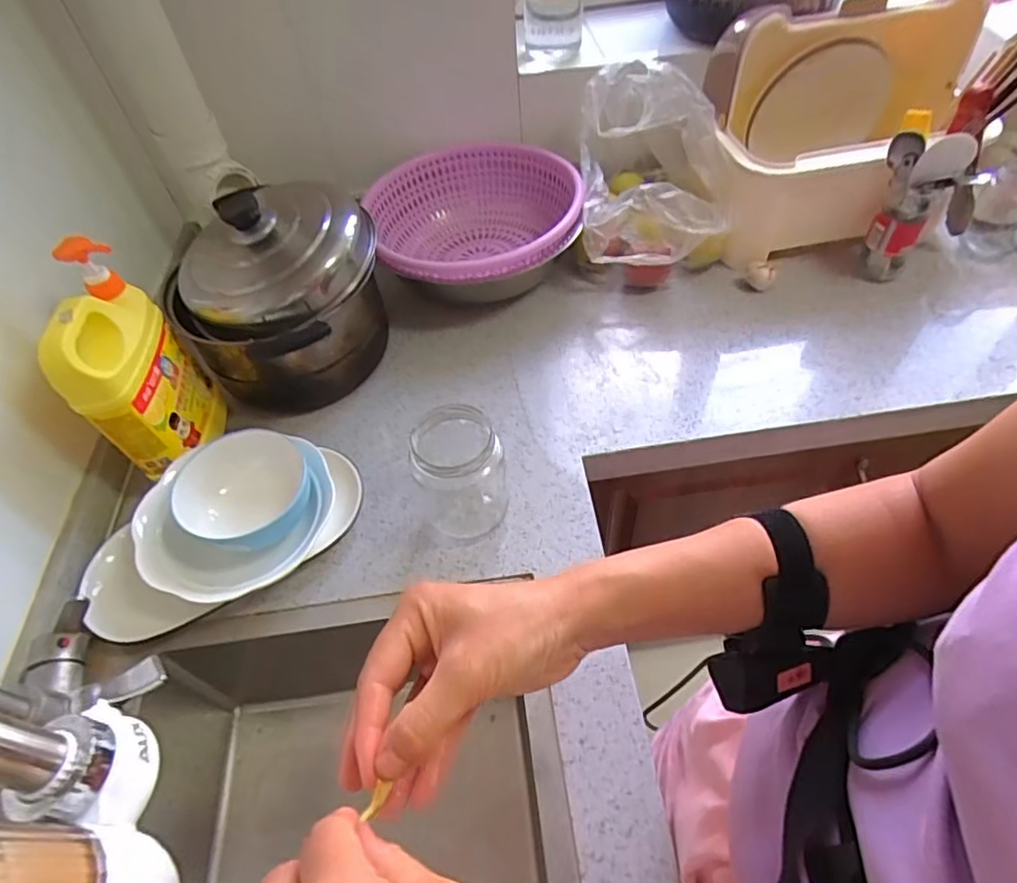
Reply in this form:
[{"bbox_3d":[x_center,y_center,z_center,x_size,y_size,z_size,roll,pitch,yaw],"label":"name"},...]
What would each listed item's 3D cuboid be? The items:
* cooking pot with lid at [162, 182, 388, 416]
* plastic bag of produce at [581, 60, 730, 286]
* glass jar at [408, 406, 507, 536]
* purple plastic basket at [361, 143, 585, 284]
[{"bbox_3d":[-0.279,-0.161,0.717,0.214,0.210,0.223,-2,52,3],"label":"cooking pot with lid"},{"bbox_3d":[0.204,-0.371,0.852,0.199,0.208,0.266,2,52,6],"label":"plastic bag of produce"},{"bbox_3d":[-0.048,0.033,0.601,0.084,0.126,0.077,-2,52,3],"label":"glass jar"},{"bbox_3d":[-0.041,-0.301,0.872,0.288,0.121,0.289,-2,52,3],"label":"purple plastic basket"}]

